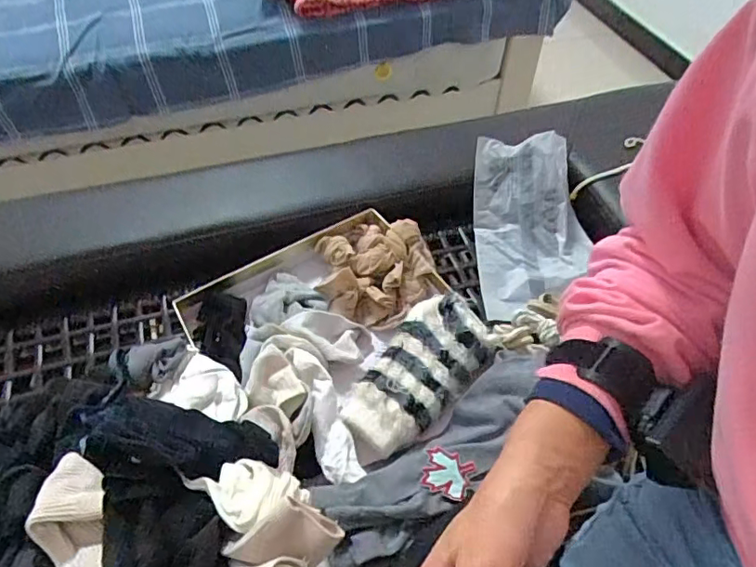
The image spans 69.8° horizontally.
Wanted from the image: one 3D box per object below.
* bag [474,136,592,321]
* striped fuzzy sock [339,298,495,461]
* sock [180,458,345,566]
[{"bbox_3d":[0.194,-0.079,0.677,0.137,0.086,0.231,0,51,-1],"label":"bag"},{"bbox_3d":[0.036,0.089,0.547,0.093,0.036,0.179,33,58,23],"label":"striped fuzzy sock"},{"bbox_3d":[-0.086,0.172,0.406,0.072,0.048,0.112,-34,59,-25],"label":"sock"}]

